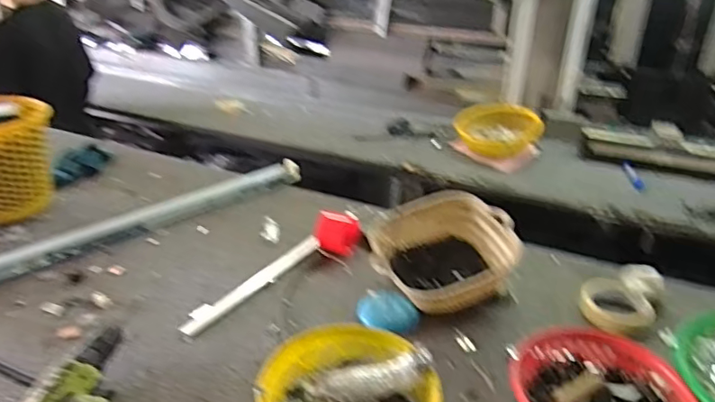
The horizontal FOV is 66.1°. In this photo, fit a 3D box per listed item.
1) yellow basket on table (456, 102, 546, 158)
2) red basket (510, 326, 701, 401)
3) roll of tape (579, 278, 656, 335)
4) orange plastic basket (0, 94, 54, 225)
[{"bbox_3d":[0.431,-0.218,1.694,0.255,0.105,0.203,8,29,13],"label":"yellow basket on table"},{"bbox_3d":[0.277,0.230,0.635,0.190,0.059,0.180,-1,28,0],"label":"red basket"},{"bbox_3d":[0.395,0.159,0.842,0.101,0.026,0.105,-1,28,0],"label":"roll of tape"},{"bbox_3d":[-0.682,-0.076,1.059,0.196,0.187,0.162,-22,35,-34],"label":"orange plastic basket"}]

